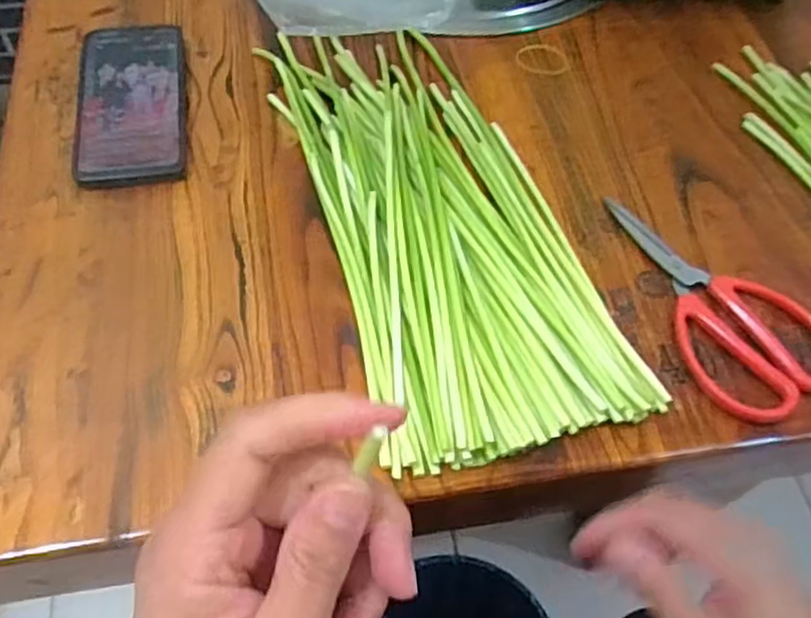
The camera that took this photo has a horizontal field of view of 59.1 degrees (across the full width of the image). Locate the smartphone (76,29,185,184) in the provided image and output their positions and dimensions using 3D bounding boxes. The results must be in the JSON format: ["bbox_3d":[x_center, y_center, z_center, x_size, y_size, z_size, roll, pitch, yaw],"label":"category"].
[{"bbox_3d":[-0.208,-0.159,0.545,0.077,0.016,0.158,-7,57,-8],"label":"smartphone"}]

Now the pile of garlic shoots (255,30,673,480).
[{"bbox_3d":[0.022,-0.076,0.503,0.163,0.031,0.371,-13,59,-12],"label":"pile of garlic shoots"}]

